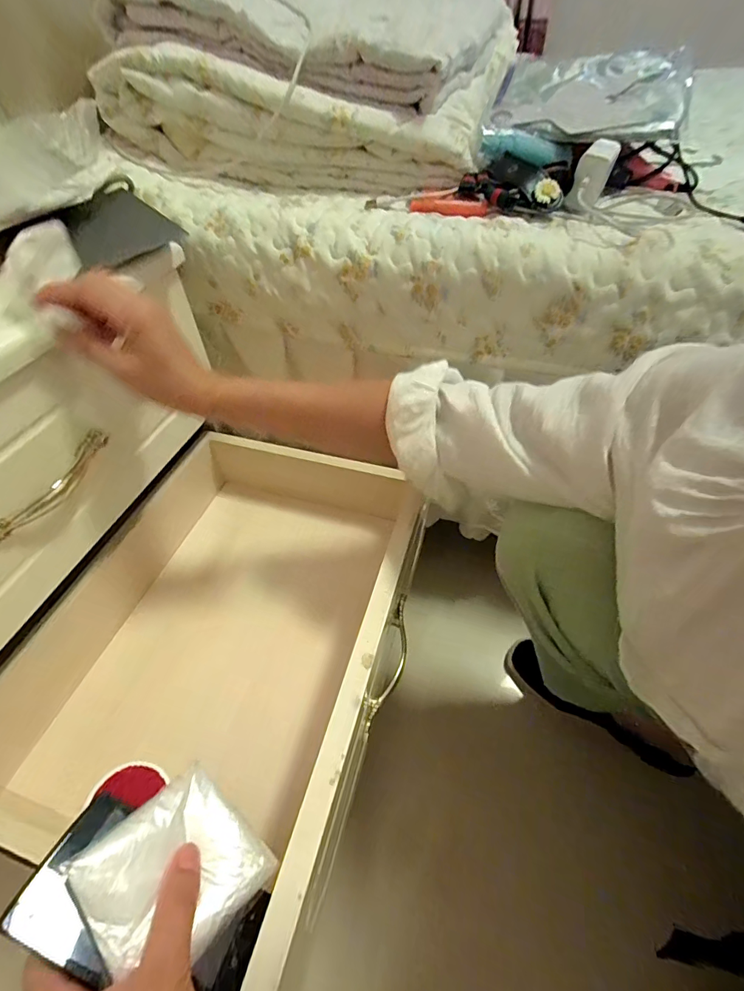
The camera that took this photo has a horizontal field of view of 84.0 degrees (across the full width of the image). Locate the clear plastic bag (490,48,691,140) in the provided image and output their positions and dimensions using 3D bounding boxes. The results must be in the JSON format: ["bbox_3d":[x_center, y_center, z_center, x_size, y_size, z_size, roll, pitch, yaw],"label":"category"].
[{"bbox_3d":[0.257,-0.474,0.487,0.199,0.063,0.165,17,52,16],"label":"clear plastic bag"}]

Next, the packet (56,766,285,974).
[{"bbox_3d":[-0.113,0.218,0.242,0.083,0.010,0.083,42,30,19],"label":"packet"}]

